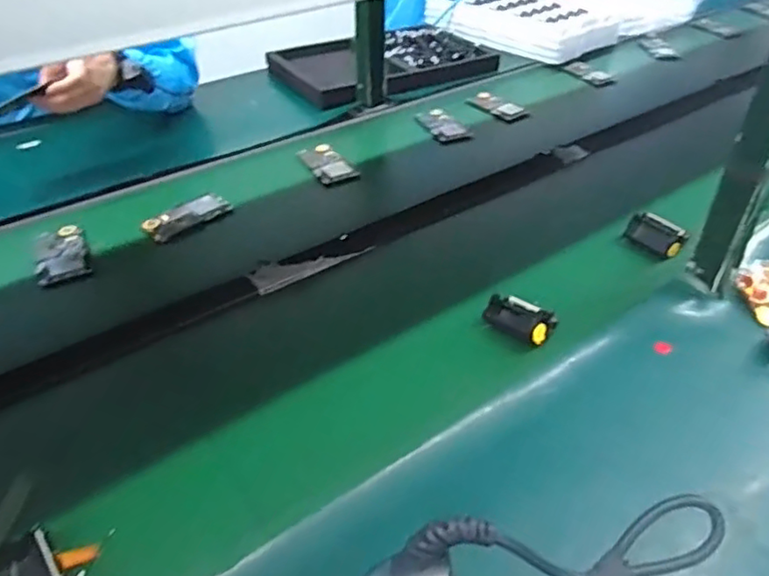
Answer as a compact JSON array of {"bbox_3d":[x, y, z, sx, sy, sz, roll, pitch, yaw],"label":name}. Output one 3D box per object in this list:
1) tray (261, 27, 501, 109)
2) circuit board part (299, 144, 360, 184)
[{"bbox_3d":[-0.004,-0.503,1.338,0.433,0.049,0.337,-19,44,-22],"label":"tray"},{"bbox_3d":[-0.097,-0.214,1.025,0.063,0.020,0.117,-17,43,-21],"label":"circuit board part"}]

